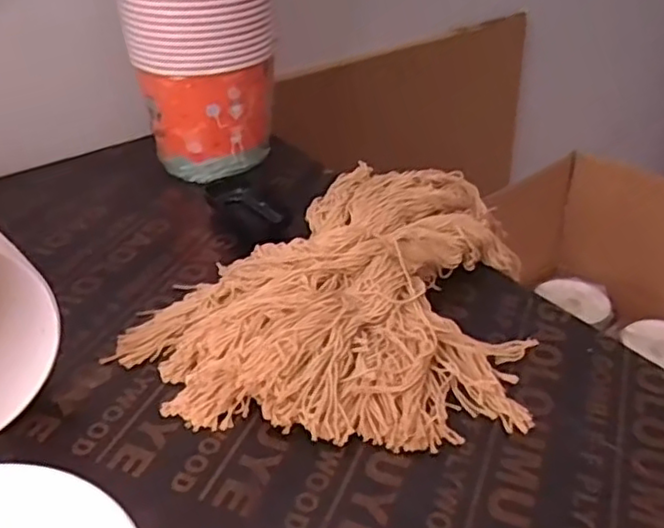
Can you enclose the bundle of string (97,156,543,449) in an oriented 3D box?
[{"bbox_3d":[0.008,0.008,0.586,0.303,0.067,0.318,7,35,12],"label":"bundle of string"}]

